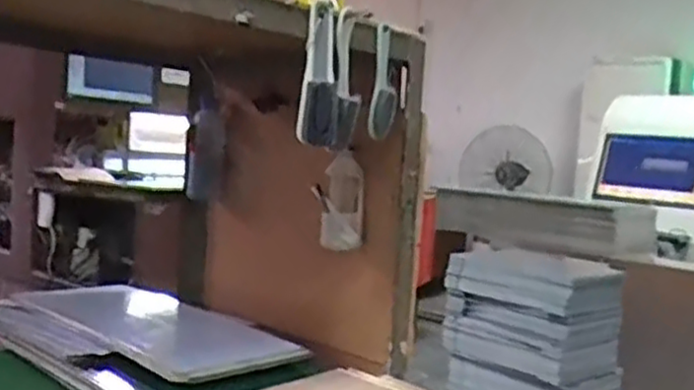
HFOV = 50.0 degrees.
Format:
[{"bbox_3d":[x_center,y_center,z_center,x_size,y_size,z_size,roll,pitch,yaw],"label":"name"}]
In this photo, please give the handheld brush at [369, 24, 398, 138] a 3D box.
[{"bbox_3d":[0.057,-0.174,1.145,0.041,0.166,0.051,5,3,5],"label":"handheld brush"}]

